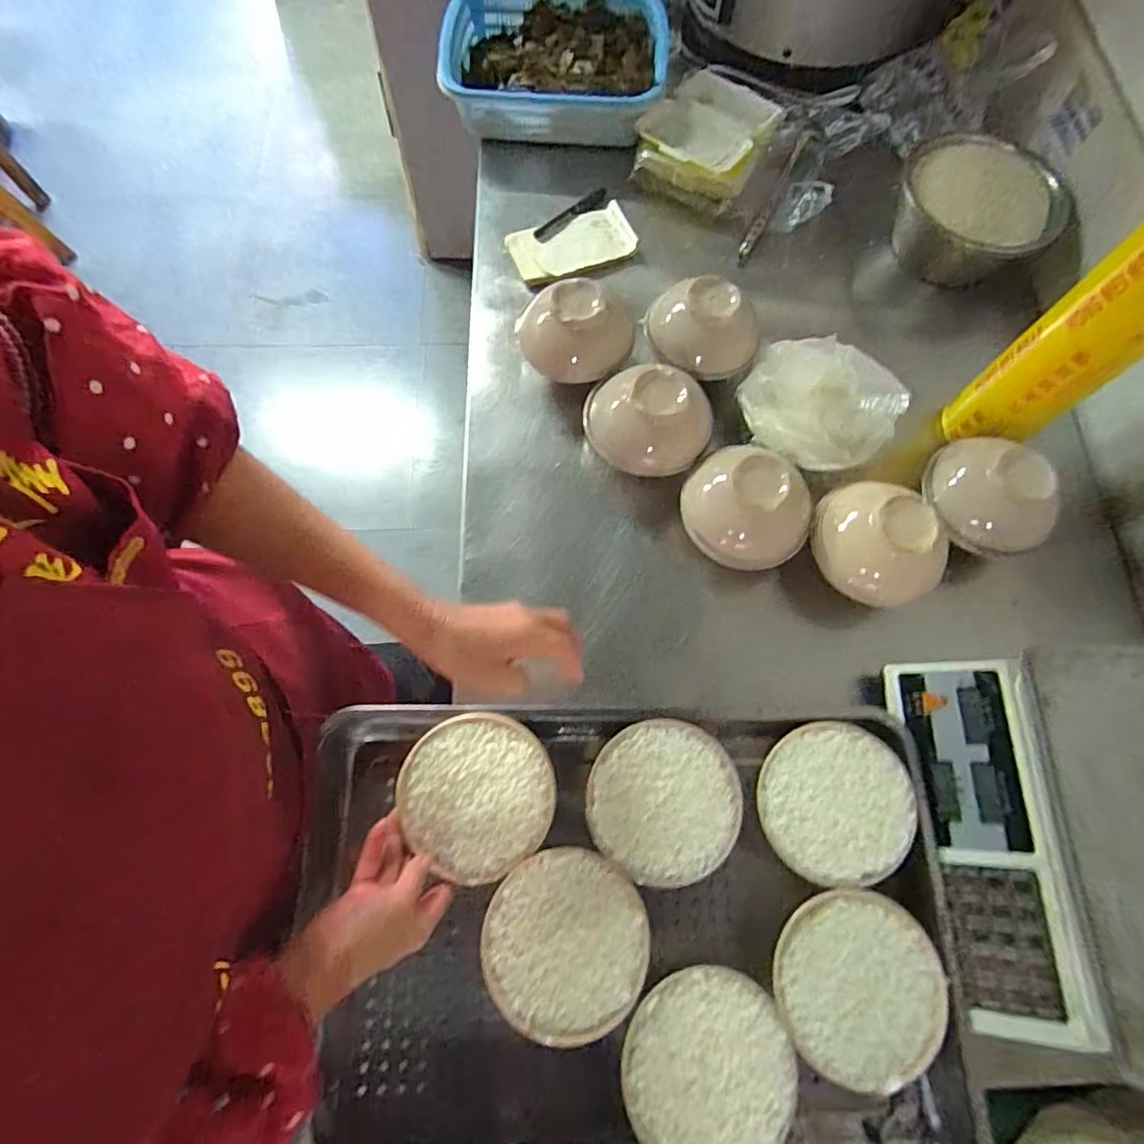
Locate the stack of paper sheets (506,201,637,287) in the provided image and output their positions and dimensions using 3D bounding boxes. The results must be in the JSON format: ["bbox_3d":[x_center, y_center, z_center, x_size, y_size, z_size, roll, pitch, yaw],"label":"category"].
[{"bbox_3d":[0.006,-0.466,0.810,0.178,0.015,0.102,-23,73,-9],"label":"stack of paper sheets"}]

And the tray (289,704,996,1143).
[{"bbox_3d":[0.048,0.328,0.522,0.580,0.068,0.388,0,71,-2],"label":"tray"}]

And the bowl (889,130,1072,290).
[{"bbox_3d":[0.551,-0.505,0.784,0.194,0.095,0.182,0,71,-1],"label":"bowl"}]

